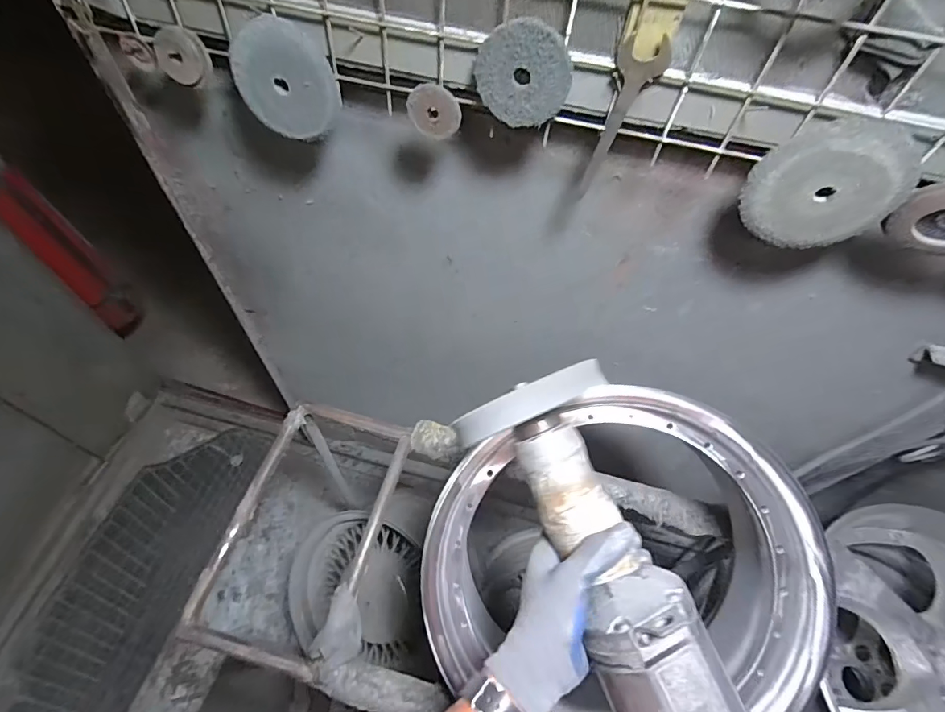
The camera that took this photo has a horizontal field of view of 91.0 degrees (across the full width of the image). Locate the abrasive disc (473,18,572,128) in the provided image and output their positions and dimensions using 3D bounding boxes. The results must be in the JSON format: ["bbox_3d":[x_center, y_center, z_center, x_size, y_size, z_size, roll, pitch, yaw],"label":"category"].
[{"bbox_3d":[0.046,-0.259,0.429,0.087,0.085,0.010,12,56,3],"label":"abrasive disc"}]

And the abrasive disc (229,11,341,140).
[{"bbox_3d":[-0.196,-0.285,0.484,0.105,0.109,0.008,2,45,10],"label":"abrasive disc"}]

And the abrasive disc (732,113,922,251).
[{"bbox_3d":[0.339,-0.162,0.448,0.130,0.128,0.016,12,56,3],"label":"abrasive disc"}]

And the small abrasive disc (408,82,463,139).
[{"bbox_3d":[-0.040,-0.248,0.473,0.054,0.051,0.010,3,50,10],"label":"small abrasive disc"}]

